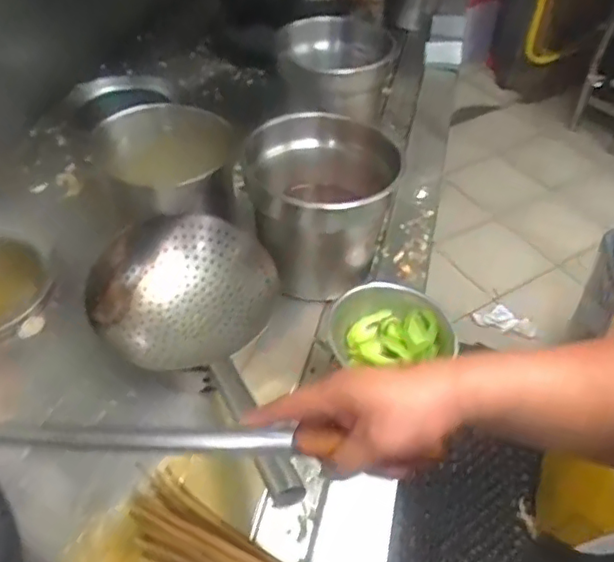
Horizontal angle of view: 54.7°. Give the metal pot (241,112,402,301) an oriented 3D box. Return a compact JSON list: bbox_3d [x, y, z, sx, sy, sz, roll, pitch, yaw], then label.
[{"bbox_3d":[0.020,-0.107,0.904,0.197,0.232,0.211,0,46,0],"label":"metal pot"}]

